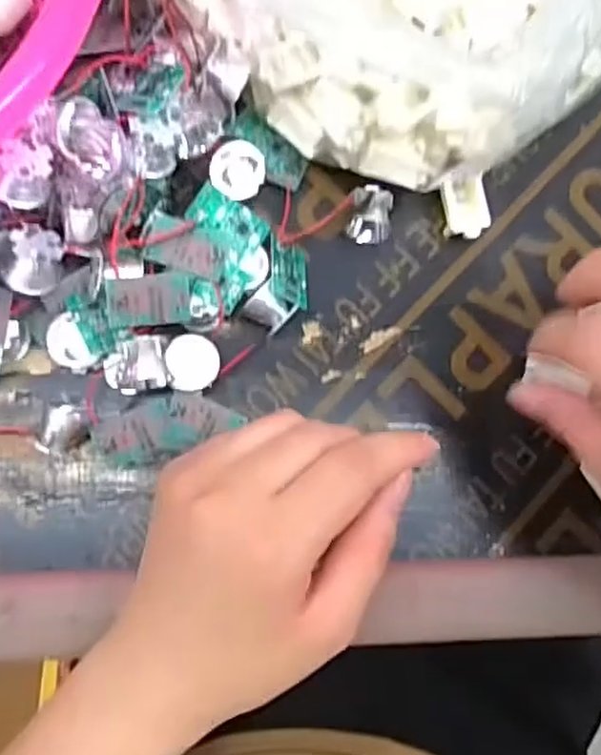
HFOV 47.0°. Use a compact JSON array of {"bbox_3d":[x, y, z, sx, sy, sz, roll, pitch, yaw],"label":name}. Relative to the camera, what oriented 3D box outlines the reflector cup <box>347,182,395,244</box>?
[{"bbox_3d":[0.031,-0.072,0.310,0.018,0.018,0.022,10,81,-7],"label":"reflector cup"}]

